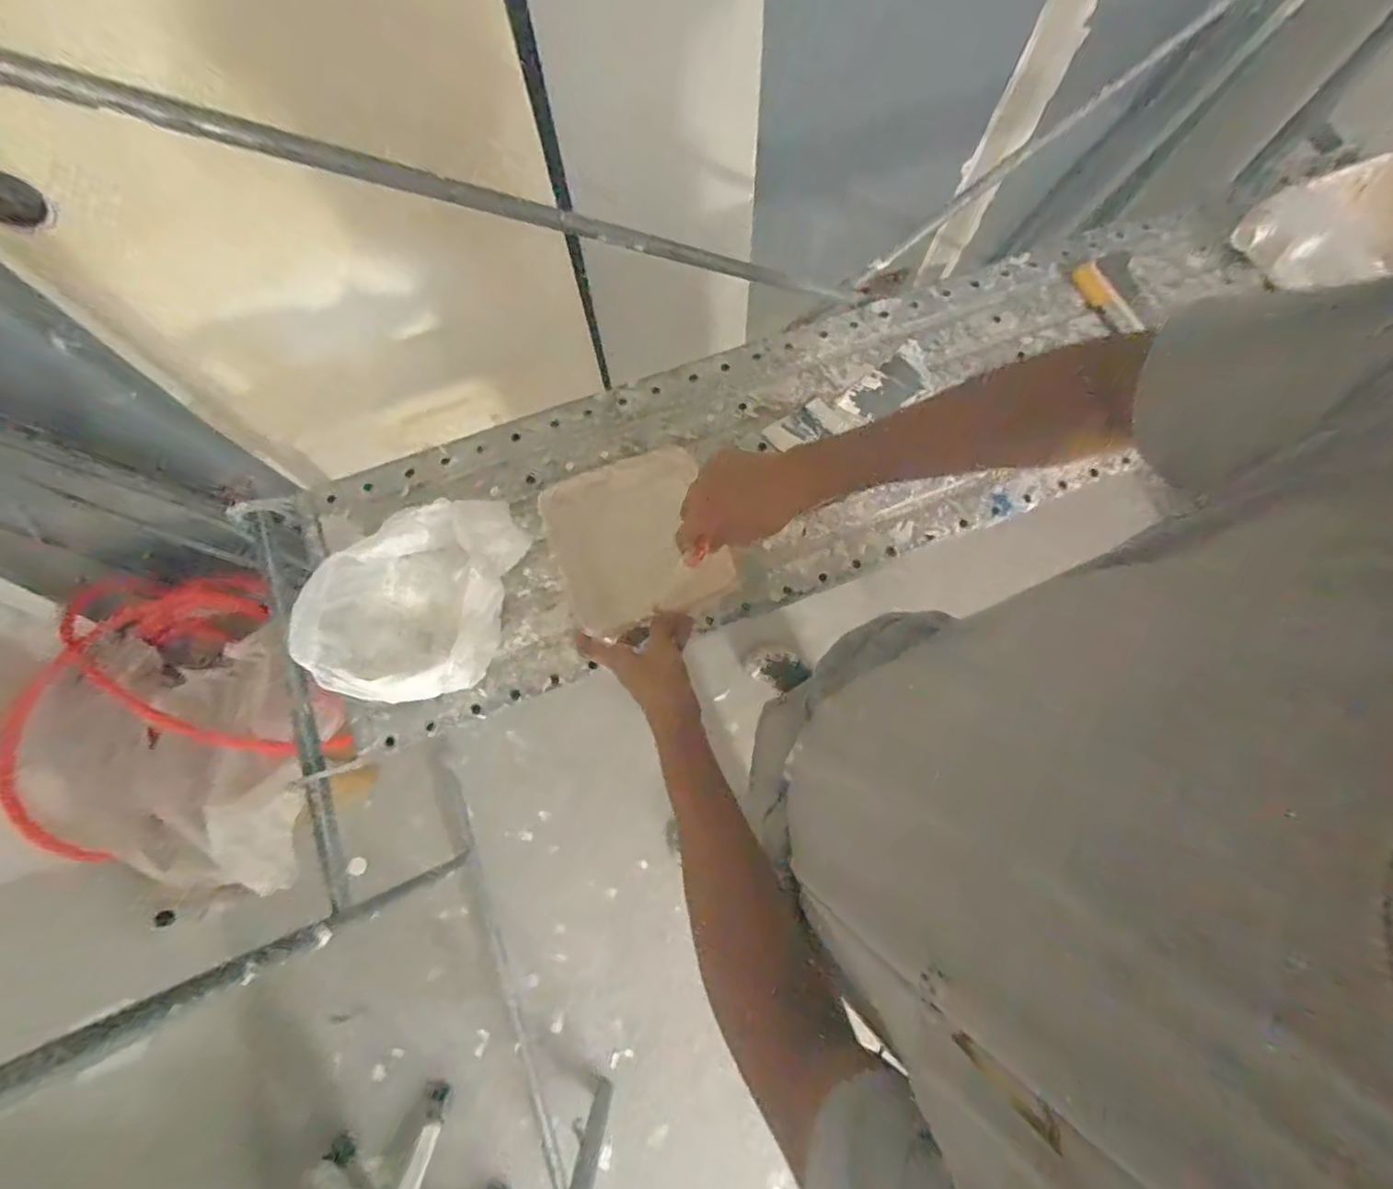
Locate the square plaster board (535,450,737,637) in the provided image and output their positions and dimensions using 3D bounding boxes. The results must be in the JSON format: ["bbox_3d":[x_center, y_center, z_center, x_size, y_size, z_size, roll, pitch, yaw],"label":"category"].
[{"bbox_3d":[-0.069,-0.063,0.721,0.196,0.021,0.190,-21,103,-10],"label":"square plaster board"}]

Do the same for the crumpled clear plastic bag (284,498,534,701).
[{"bbox_3d":[-0.317,0.002,0.682,0.178,0.124,0.237,17,75,4],"label":"crumpled clear plastic bag"}]

